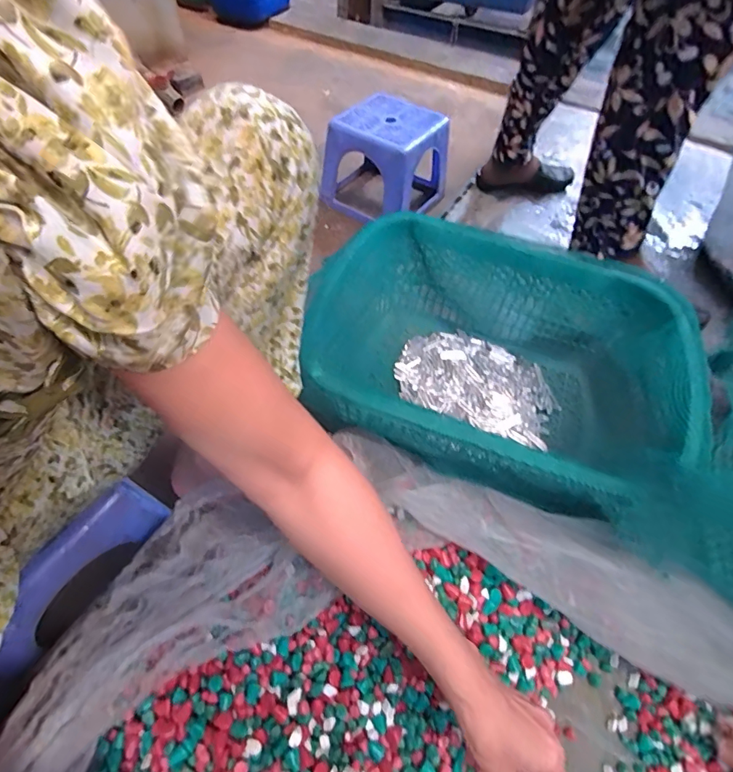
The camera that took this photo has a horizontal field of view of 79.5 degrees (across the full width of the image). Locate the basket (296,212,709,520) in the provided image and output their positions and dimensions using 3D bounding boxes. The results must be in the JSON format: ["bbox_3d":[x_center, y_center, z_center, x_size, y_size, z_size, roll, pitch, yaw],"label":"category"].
[{"bbox_3d":[0.174,-0.028,0.604,0.457,0.188,0.359,22,55,14],"label":"basket"}]

